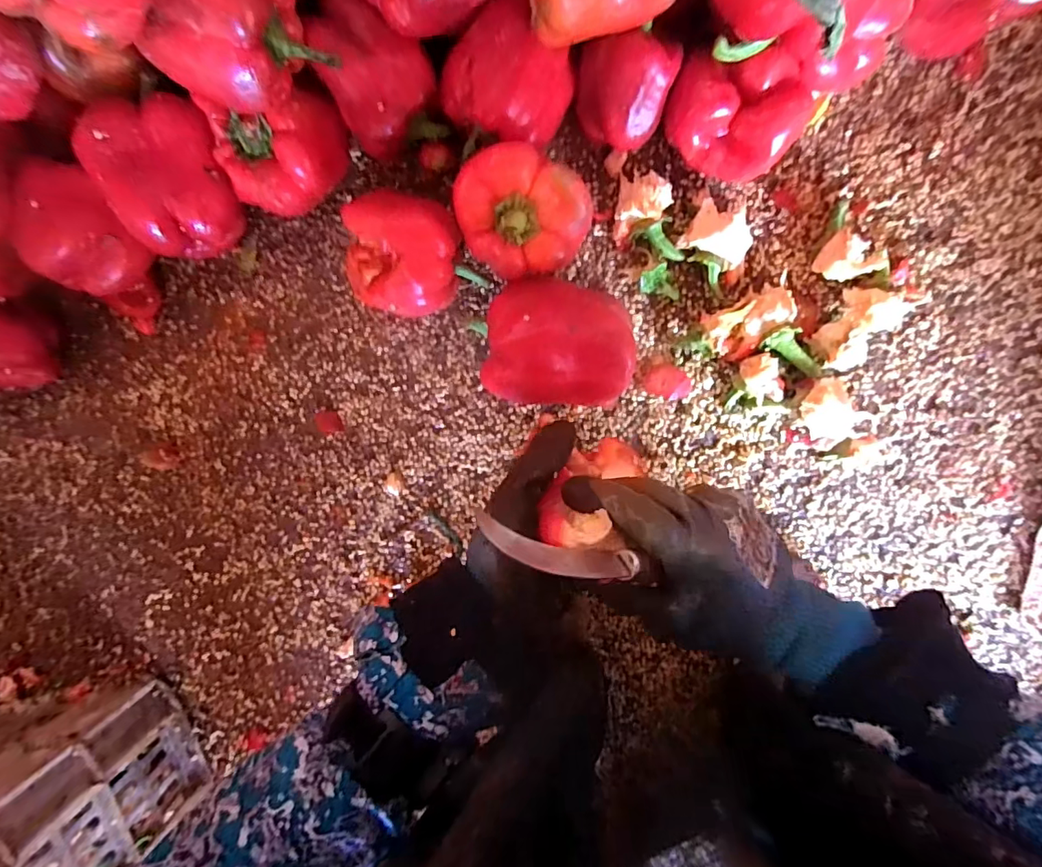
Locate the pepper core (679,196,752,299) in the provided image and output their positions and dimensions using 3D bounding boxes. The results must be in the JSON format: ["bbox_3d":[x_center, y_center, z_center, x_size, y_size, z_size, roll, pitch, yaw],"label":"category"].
[{"bbox_3d":[0.163,-0.153,0.424,0.063,0.033,0.050,44,98,-3],"label":"pepper core"}]

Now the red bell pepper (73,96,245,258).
[{"bbox_3d":[-0.273,-0.200,0.415,0.089,0.094,0.100,-11,97,5],"label":"red bell pepper"}]

